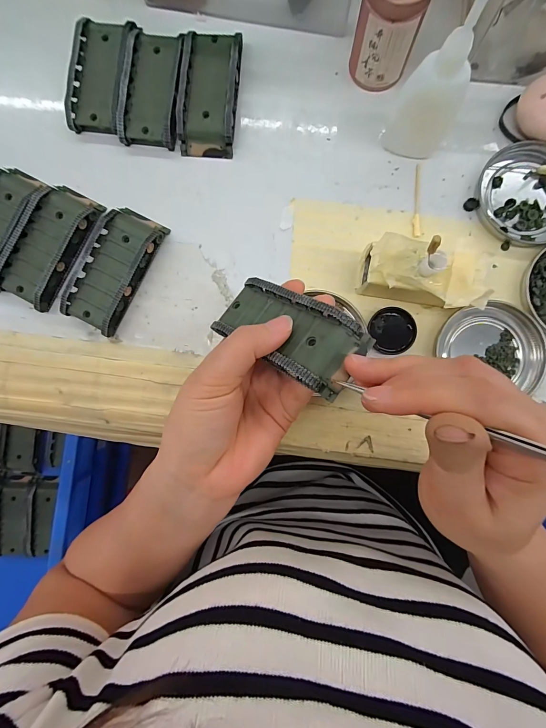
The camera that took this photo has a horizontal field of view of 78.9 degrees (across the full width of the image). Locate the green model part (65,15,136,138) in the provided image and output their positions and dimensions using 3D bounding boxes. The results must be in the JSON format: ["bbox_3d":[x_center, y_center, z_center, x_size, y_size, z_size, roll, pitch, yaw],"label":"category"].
[{"bbox_3d":[-0.138,-0.234,0.271,0.043,0.022,0.088,7,88,3],"label":"green model part"}]

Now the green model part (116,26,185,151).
[{"bbox_3d":[-0.096,-0.222,0.268,0.044,0.022,0.088,7,88,3],"label":"green model part"}]

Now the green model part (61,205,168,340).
[{"bbox_3d":[-0.125,-0.076,0.262,0.044,0.018,0.096,28,89,3],"label":"green model part"}]

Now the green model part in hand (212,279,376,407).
[{"bbox_3d":[0.006,-0.021,0.198,0.095,0.020,0.045,35,89,36],"label":"green model part in hand"}]

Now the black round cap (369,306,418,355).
[{"bbox_3d":[0.092,-0.026,0.256,0.033,0.006,0.035,0,87,2],"label":"black round cap"}]

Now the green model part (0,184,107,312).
[{"bbox_3d":[-0.178,-0.095,0.265,0.051,0.019,0.095,27,89,3],"label":"green model part"}]

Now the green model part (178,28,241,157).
[{"bbox_3d":[-0.051,-0.218,0.266,0.043,0.020,0.094,5,87,3],"label":"green model part"}]

